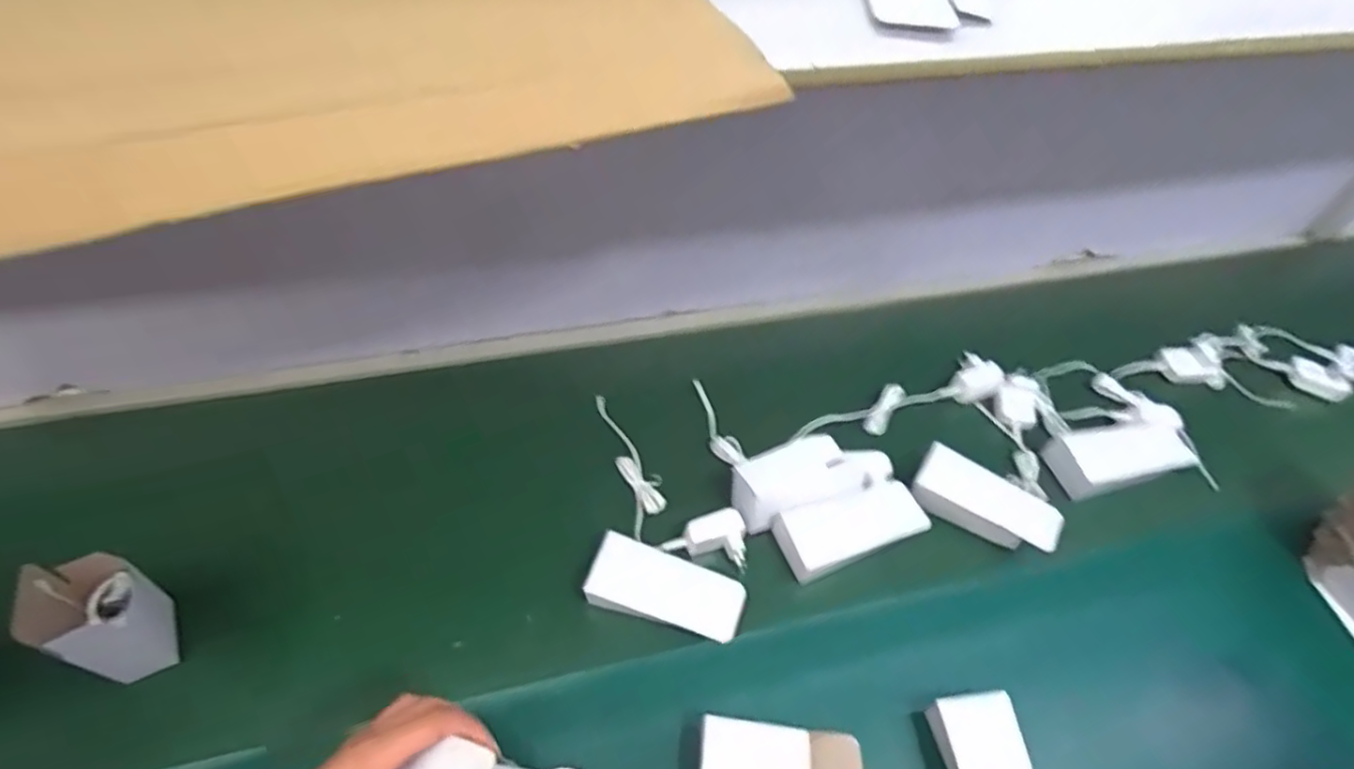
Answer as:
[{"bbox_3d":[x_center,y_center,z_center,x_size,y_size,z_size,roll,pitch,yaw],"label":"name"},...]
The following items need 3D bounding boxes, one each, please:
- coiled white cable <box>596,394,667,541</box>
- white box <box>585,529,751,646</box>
[{"bbox_3d":[-0.051,0.083,0.784,0.042,0.027,0.180,-13,56,-15],"label":"coiled white cable"},{"bbox_3d":[-0.011,0.201,0.666,0.145,0.035,0.065,16,53,6],"label":"white box"}]

